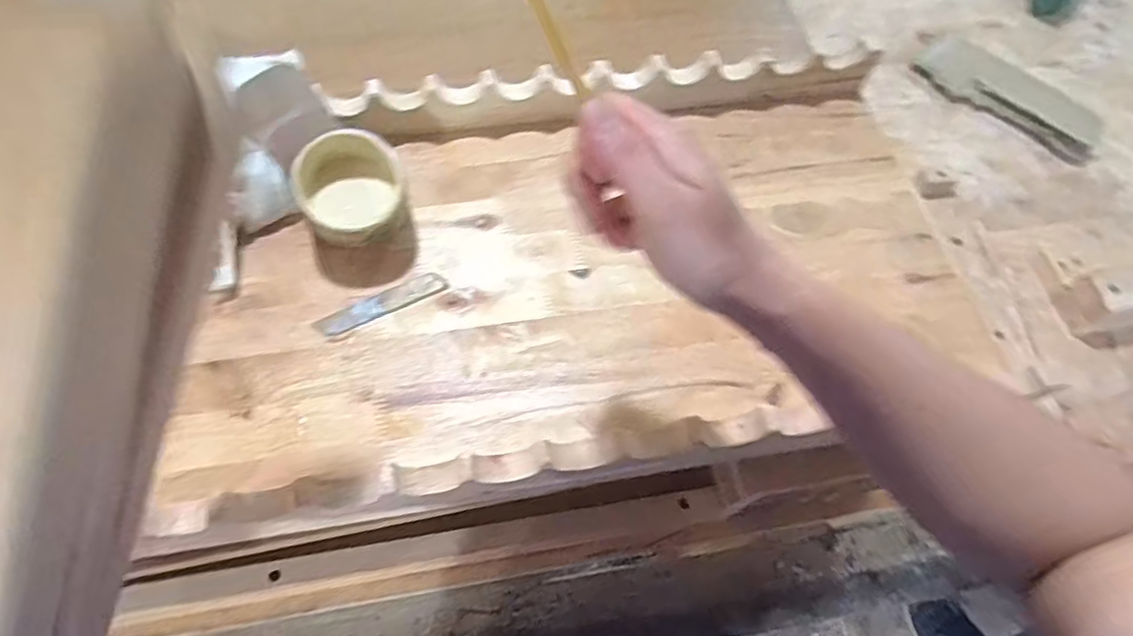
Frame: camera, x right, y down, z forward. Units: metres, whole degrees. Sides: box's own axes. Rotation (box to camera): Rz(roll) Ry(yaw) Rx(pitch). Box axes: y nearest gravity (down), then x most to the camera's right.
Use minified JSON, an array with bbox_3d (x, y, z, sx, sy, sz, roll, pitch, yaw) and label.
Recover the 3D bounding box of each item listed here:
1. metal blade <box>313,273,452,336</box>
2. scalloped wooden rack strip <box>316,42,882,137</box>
[{"bbox_3d":[-0.144,-0.012,0.499,0.101,0.004,0.021,-24,67,-14],"label":"metal blade"},{"bbox_3d":[0.036,-0.201,0.570,0.474,0.046,0.038,-5,64,-6],"label":"scalloped wooden rack strip"}]

